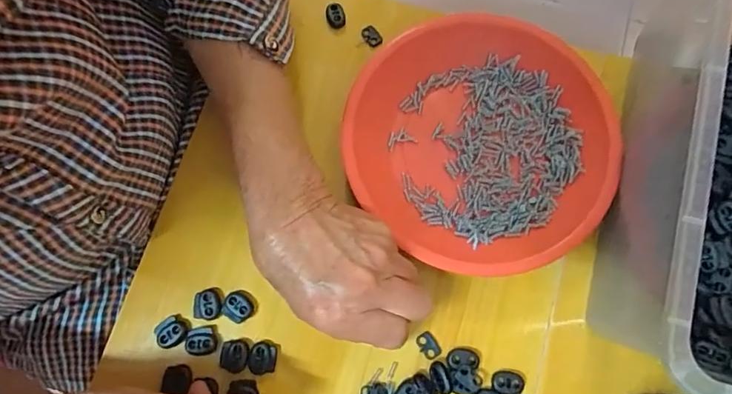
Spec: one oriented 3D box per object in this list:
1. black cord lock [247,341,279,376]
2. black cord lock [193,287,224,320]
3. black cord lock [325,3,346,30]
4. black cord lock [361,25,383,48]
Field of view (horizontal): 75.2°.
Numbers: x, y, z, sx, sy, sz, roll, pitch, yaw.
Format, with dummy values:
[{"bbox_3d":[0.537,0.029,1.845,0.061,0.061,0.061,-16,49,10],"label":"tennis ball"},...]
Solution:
[{"bbox_3d":[-0.072,0.112,0.330,0.020,0.009,0.022,5,77,3],"label":"black cord lock"},{"bbox_3d":[-0.113,0.076,0.340,0.020,0.004,0.022,3,77,2],"label":"black cord lock"},{"bbox_3d":[-0.025,-0.151,0.398,0.015,0.010,0.020,-13,77,-2],"label":"black cord lock"},{"bbox_3d":[0.005,-0.132,0.395,0.012,0.007,0.019,-43,79,-8],"label":"black cord lock"}]

